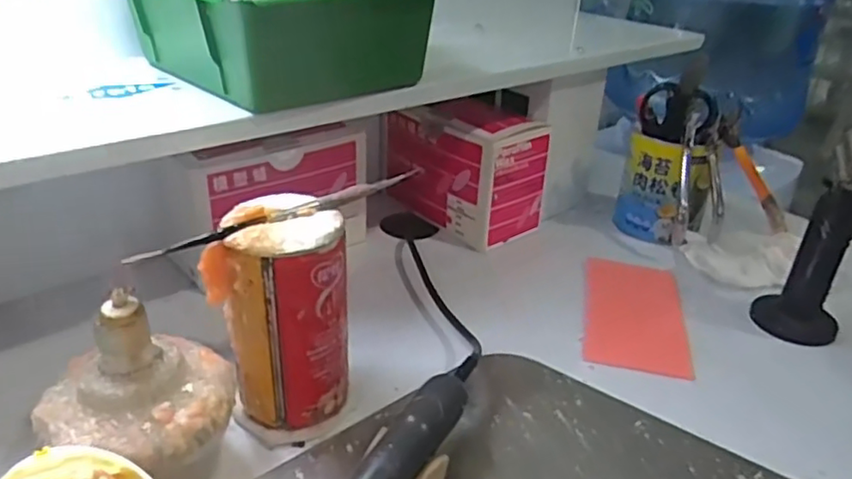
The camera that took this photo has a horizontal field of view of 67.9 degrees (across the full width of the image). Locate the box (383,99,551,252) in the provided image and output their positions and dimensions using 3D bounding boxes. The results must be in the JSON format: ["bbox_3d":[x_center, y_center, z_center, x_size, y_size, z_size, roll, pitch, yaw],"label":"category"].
[{"bbox_3d":[0.037,-0.070,0.620,0.089,0.120,0.147,-17,34,-34],"label":"box"}]

